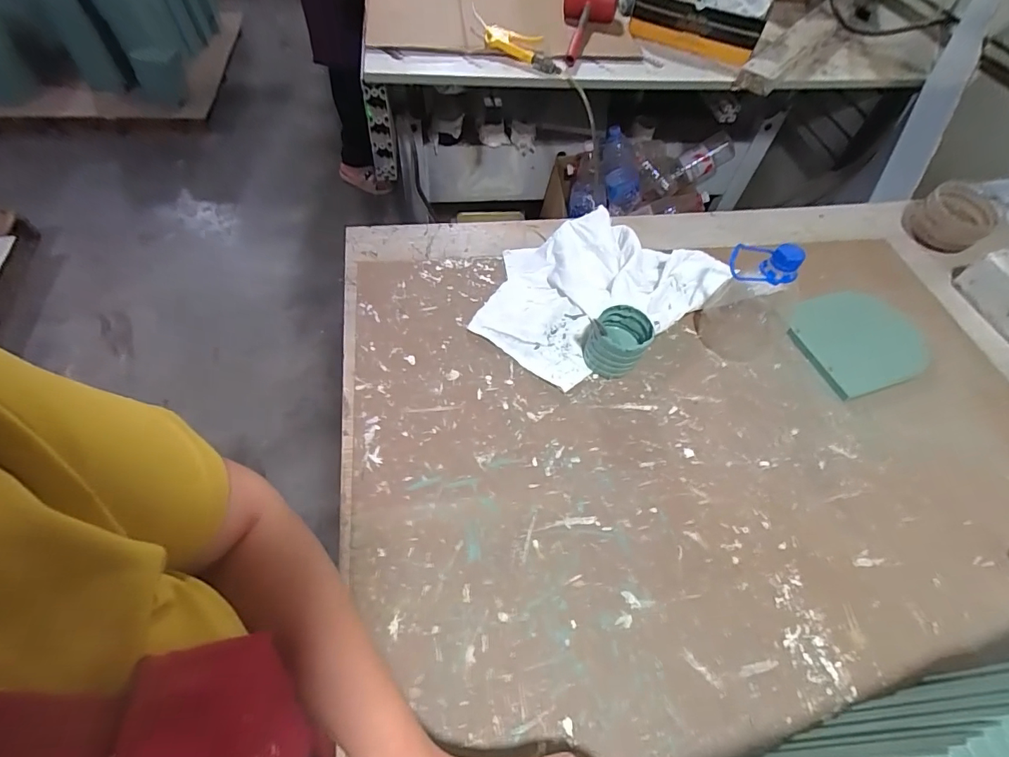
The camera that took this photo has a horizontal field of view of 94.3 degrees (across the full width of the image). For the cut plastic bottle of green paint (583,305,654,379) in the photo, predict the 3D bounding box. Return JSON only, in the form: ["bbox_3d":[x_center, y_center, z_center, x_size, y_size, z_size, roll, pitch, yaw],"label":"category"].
[{"bbox_3d":[0.130,-0.041,0.541,0.063,0.071,0.065,2,56,-3],"label":"cut plastic bottle of green paint"}]

